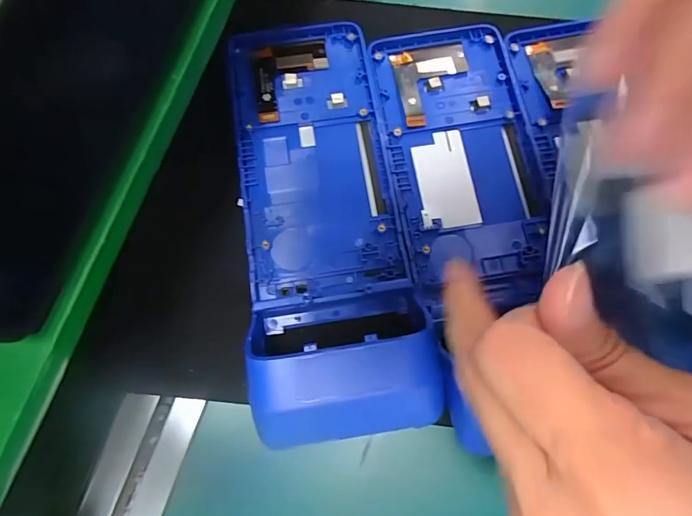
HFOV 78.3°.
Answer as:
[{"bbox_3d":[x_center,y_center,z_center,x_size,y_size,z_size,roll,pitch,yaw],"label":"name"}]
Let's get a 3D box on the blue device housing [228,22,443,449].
[{"bbox_3d":[-0.013,-0.034,0.209,0.086,0.042,0.223,-10,77,-1],"label":"blue device housing"}]

